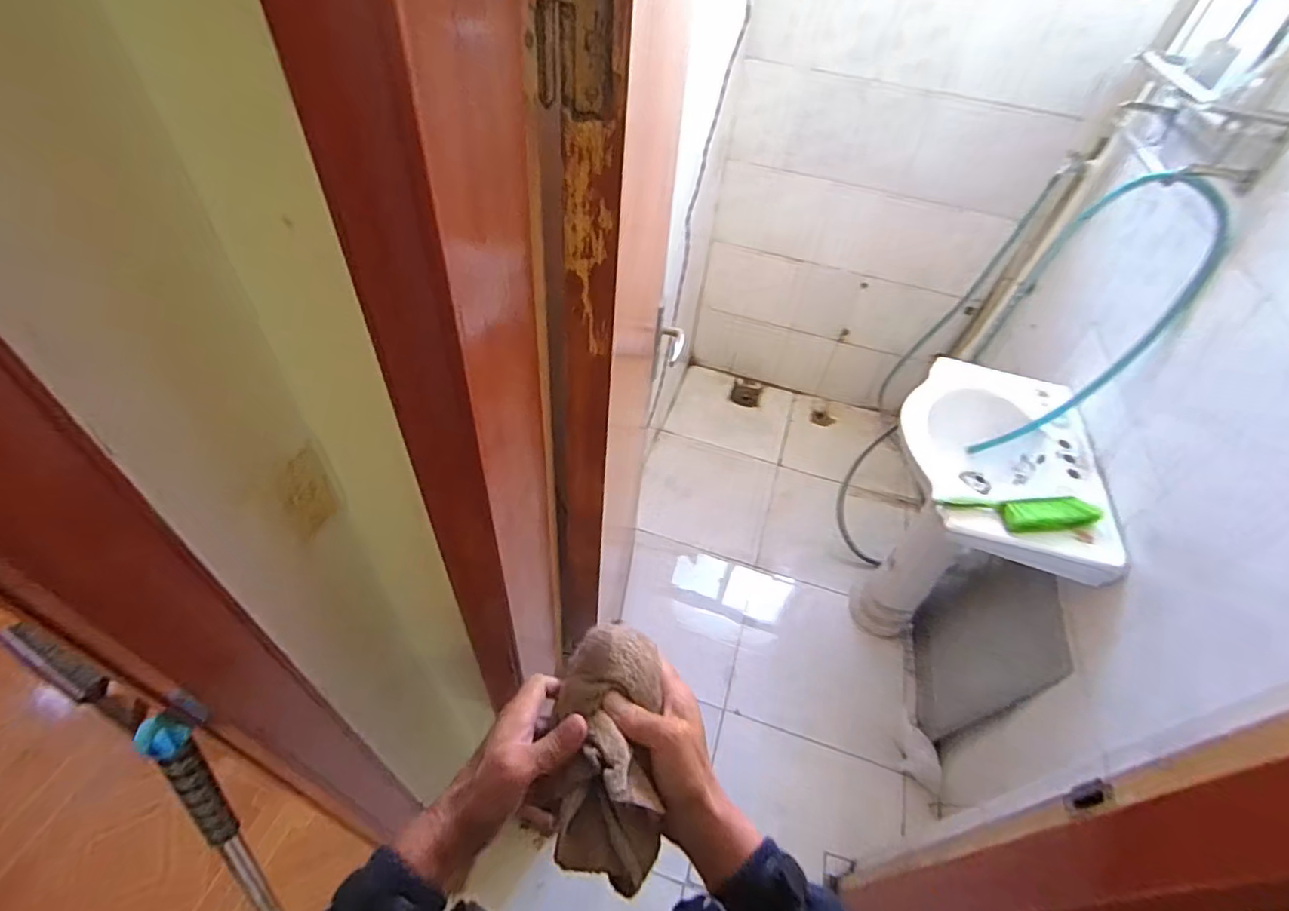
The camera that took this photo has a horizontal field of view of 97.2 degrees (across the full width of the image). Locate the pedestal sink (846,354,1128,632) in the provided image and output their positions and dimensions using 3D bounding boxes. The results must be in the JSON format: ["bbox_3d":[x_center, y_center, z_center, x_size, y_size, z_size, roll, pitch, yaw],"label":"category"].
[{"bbox_3d":[0.770,0.220,1.563,0.393,0.791,0.595,14,48,5],"label":"pedestal sink"}]

